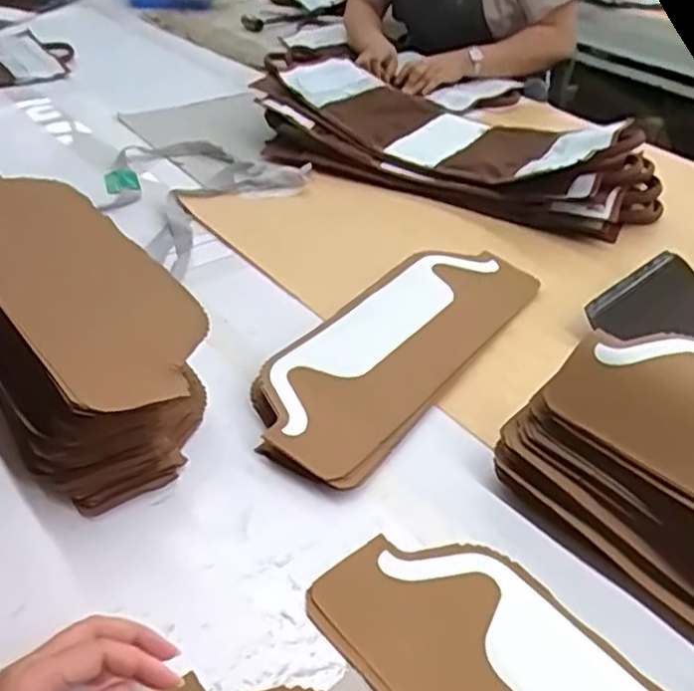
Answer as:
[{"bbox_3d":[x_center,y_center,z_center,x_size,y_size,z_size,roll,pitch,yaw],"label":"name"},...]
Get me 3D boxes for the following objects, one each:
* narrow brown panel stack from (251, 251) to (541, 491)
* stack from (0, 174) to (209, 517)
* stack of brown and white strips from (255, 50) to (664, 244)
[{"bbox_3d":[0.057,-0.008,0.704,0.141,0.025,0.397,26,42,25],"label":"narrow brown panel stack"},{"bbox_3d":[-0.276,-0.037,0.649,0.175,0.108,0.431,-22,46,-31],"label":"stack"},{"bbox_3d":[0.145,-0.308,1.044,0.630,0.095,0.248,20,40,18],"label":"stack of brown and white strips"}]

